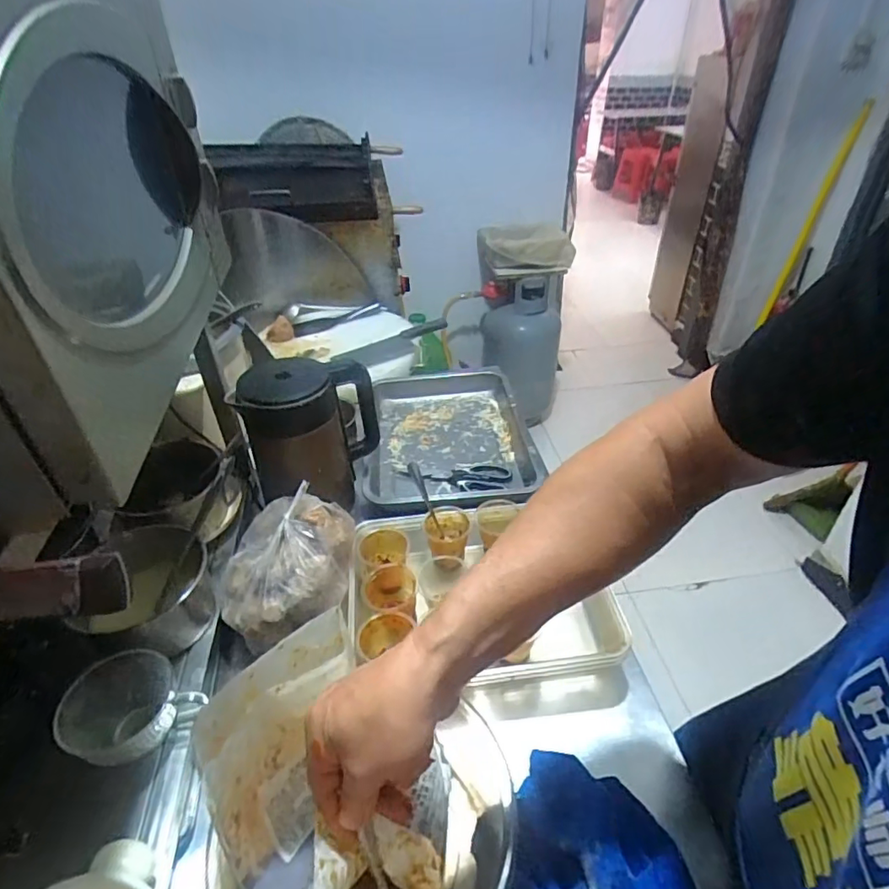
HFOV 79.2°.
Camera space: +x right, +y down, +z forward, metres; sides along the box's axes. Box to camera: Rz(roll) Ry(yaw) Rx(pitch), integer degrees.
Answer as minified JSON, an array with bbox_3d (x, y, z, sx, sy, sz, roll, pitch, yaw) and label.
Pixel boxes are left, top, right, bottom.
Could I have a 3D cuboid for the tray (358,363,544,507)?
[{"bbox_3d":[0.002,-0.021,1.023,0.308,0.042,0.426,-5,36,-4],"label":"tray"}]

